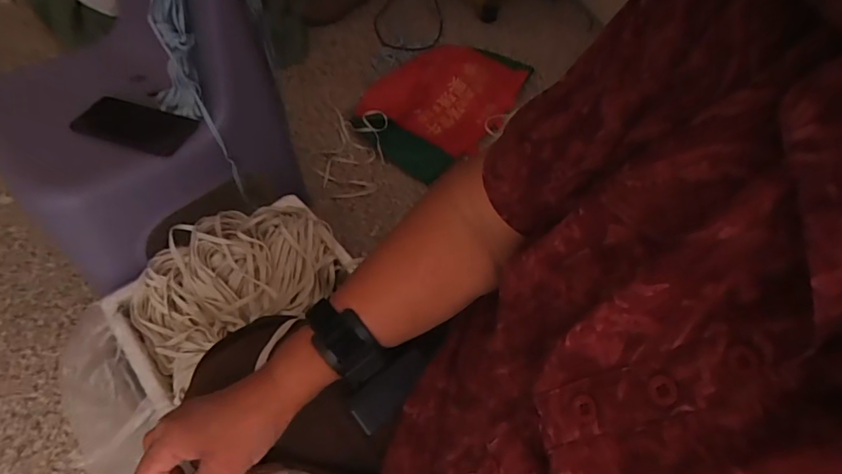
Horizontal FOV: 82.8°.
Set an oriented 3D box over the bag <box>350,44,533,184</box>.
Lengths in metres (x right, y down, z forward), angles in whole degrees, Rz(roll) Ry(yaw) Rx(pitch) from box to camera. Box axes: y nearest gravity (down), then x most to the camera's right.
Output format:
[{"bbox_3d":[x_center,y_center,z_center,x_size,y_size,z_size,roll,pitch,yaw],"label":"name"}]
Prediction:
[{"bbox_3d":[0.051,-0.320,1.117,0.288,0.046,0.401,38,75,5],"label":"bag"}]

